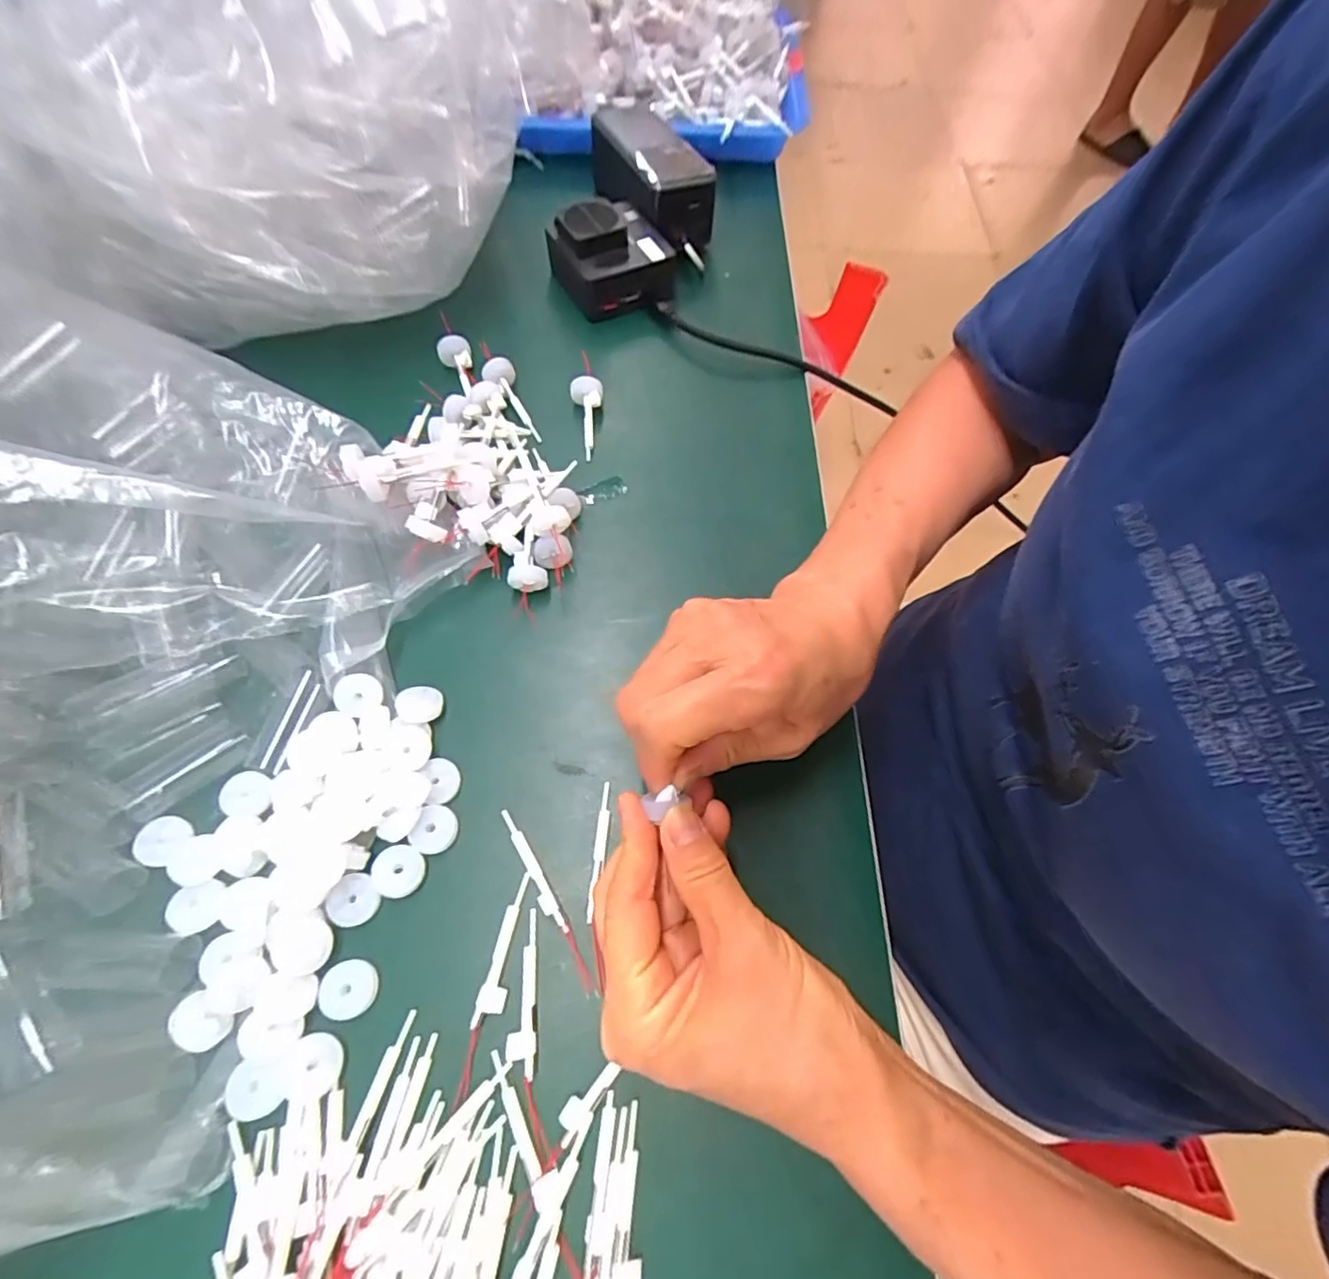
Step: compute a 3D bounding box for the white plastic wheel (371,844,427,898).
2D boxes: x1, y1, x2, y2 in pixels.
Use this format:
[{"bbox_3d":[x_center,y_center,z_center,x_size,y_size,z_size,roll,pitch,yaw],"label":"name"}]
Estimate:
[{"bbox_3d":[-0.115,0.100,0.258,0.021,0.004,0.021,2,62,-3],"label":"white plastic wheel"}]

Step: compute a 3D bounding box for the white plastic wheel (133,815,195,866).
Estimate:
[{"bbox_3d":[-0.222,0.088,0.262,0.021,0.004,0.020,2,62,-3],"label":"white plastic wheel"}]

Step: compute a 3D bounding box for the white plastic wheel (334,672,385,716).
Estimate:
[{"bbox_3d":[-0.149,0.026,0.288,0.021,0.004,0.019,-23,66,-15],"label":"white plastic wheel"}]

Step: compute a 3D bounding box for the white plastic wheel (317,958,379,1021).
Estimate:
[{"bbox_3d":[-0.126,0.139,0.238,0.021,0.004,0.020,-8,63,-8],"label":"white plastic wheel"}]

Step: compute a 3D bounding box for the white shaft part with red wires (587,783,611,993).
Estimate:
[{"bbox_3d":[-0.029,0.098,0.266,0.006,0.005,0.068,6,62,-1],"label":"white shaft part with red wires"}]

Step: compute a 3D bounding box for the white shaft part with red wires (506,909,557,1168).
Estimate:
[{"bbox_3d":[-0.055,0.153,0.234,0.015,0.004,0.085,-7,63,-8],"label":"white shaft part with red wires"}]

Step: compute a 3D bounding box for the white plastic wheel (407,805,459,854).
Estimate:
[{"bbox_3d":[-0.103,0.085,0.266,0.018,0.004,0.020,17,62,5],"label":"white plastic wheel"}]

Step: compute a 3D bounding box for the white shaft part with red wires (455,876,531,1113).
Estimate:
[{"bbox_3d":[-0.068,0.138,0.243,0.010,0.004,0.080,12,62,3],"label":"white shaft part with red wires"}]

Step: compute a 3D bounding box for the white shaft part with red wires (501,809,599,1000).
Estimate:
[{"bbox_3d":[-0.051,0.110,0.257,0.007,0.008,0.083,-27,67,-17],"label":"white shaft part with red wires"}]

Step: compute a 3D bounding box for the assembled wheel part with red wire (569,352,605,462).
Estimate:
[{"bbox_3d":[-0.049,-0.151,0.384,0.020,0.019,0.075,-4,76,-6],"label":"assembled wheel part with red wire"}]

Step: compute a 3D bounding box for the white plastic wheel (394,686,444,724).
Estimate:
[{"bbox_3d":[-0.120,0.032,0.291,0.021,0.004,0.020,2,62,-3],"label":"white plastic wheel"}]

